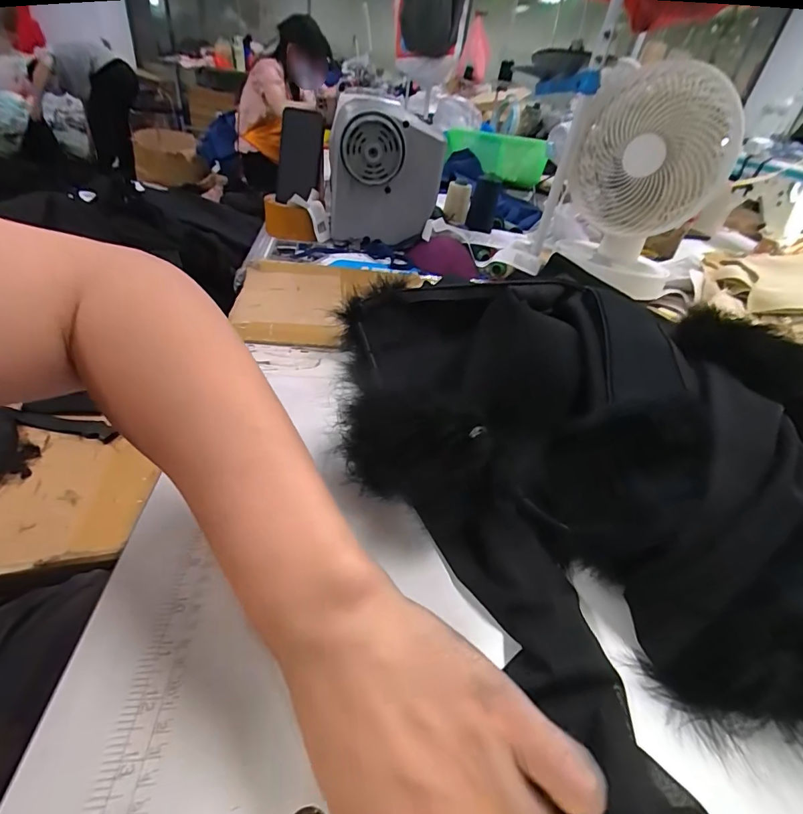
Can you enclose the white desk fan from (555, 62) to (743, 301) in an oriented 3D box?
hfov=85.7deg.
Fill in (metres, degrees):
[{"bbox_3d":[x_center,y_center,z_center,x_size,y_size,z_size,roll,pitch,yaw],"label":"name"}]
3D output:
[{"bbox_3d":[0.373,-0.343,0.692,0.216,0.280,0.147,25,40,19],"label":"white desk fan"}]

